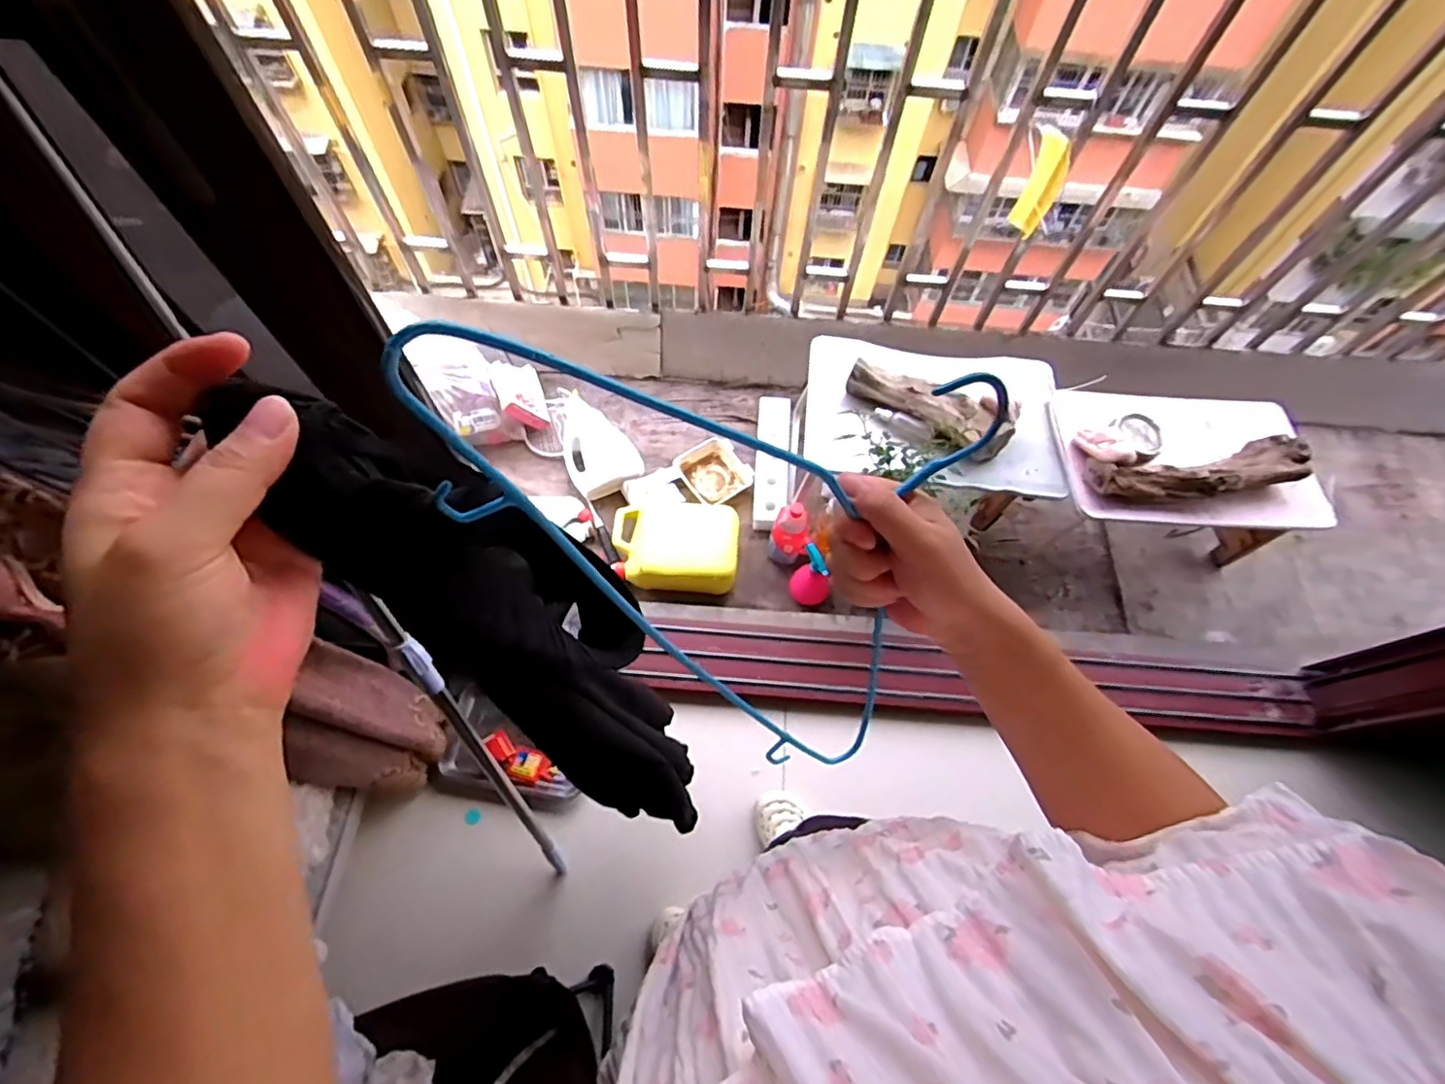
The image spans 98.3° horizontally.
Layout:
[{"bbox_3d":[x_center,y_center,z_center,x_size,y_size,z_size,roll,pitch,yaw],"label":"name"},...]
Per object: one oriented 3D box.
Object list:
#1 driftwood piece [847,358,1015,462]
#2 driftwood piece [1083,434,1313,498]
[{"bbox_3d":[0.451,-0.304,1.387,0.354,0.108,0.148,33,67,27],"label":"driftwood piece"},{"bbox_3d":[1.019,-0.154,1.332,0.469,0.100,0.113,-3,65,-4],"label":"driftwood piece"}]

